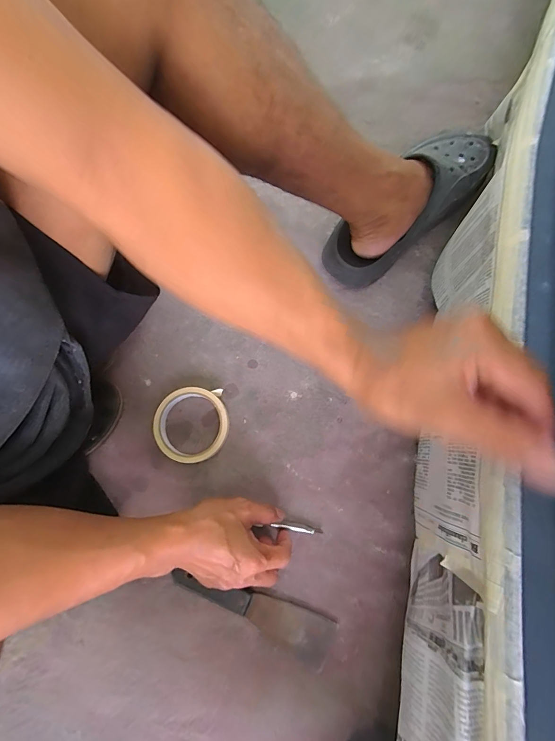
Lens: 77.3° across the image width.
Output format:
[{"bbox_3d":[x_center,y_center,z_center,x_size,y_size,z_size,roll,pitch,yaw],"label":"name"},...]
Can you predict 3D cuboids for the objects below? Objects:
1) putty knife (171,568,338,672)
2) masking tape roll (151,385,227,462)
[{"bbox_3d":[-0.028,0.276,0.400,0.189,0.018,0.047,22,77,4],"label":"putty knife"},{"bbox_3d":[-0.110,0.070,0.445,0.093,0.020,0.092,0,76,1],"label":"masking tape roll"}]

